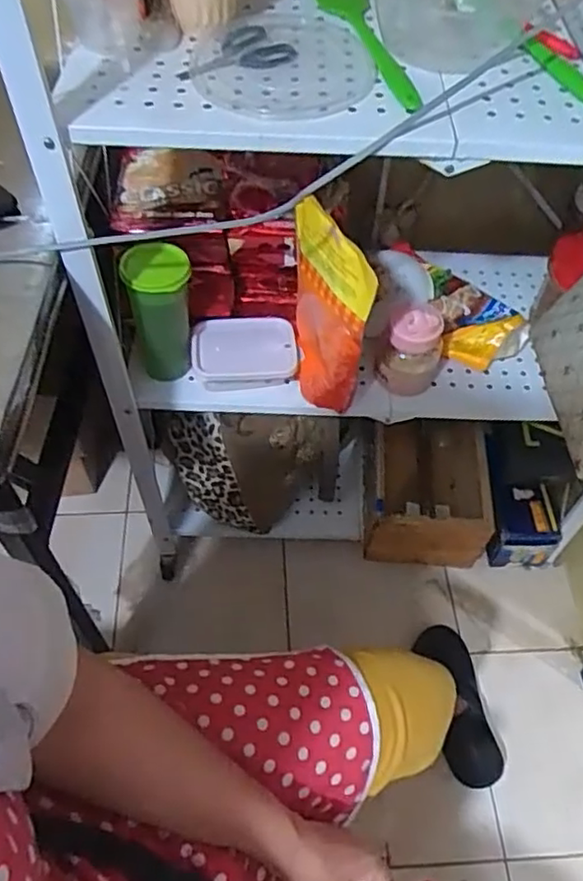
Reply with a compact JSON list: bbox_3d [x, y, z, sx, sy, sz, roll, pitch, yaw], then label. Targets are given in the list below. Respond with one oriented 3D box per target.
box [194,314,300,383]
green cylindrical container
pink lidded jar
[{"bbox_3d":[-0.061,-0.120,0.840,0.133,0.034,0.087,-2,55,-3],"label":"box"},{"bbox_3d":[-0.157,-0.151,0.795,0.071,0.167,0.077,1,55,-1],"label":"green cylindrical container"},{"bbox_3d":[0.152,-0.118,0.817,0.072,0.106,0.070,1,55,-1],"label":"pink lidded jar"}]

